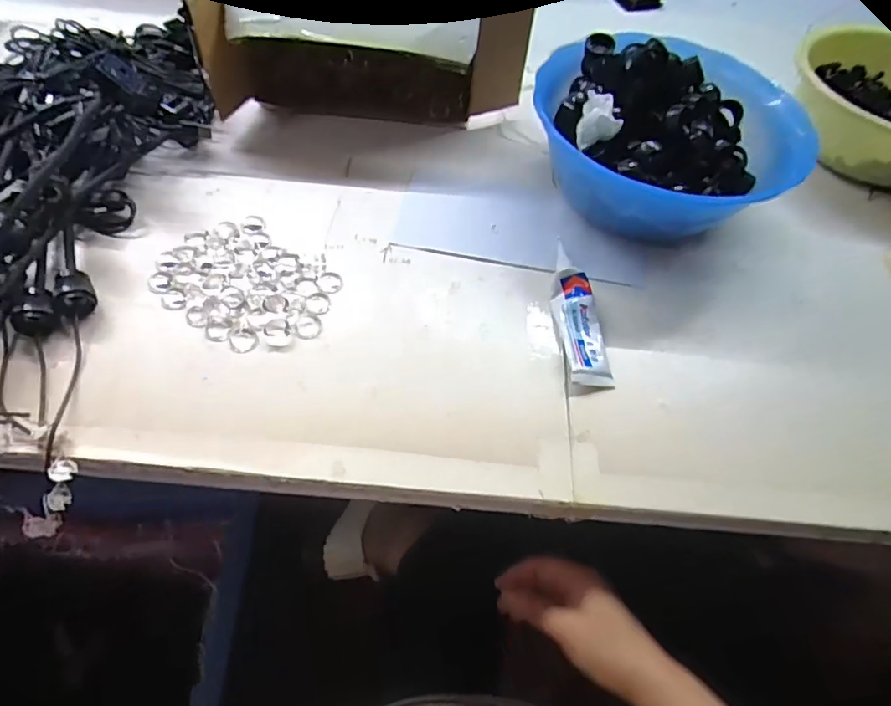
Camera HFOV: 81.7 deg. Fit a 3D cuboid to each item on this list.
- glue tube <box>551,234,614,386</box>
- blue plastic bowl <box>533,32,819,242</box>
[{"bbox_3d":[0.110,-0.035,0.434,0.034,0.020,0.141,-3,58,-6],"label":"glue tube"},{"bbox_3d":[0.190,-0.200,0.493,0.214,0.098,0.200,2,57,-3],"label":"blue plastic bowl"}]

